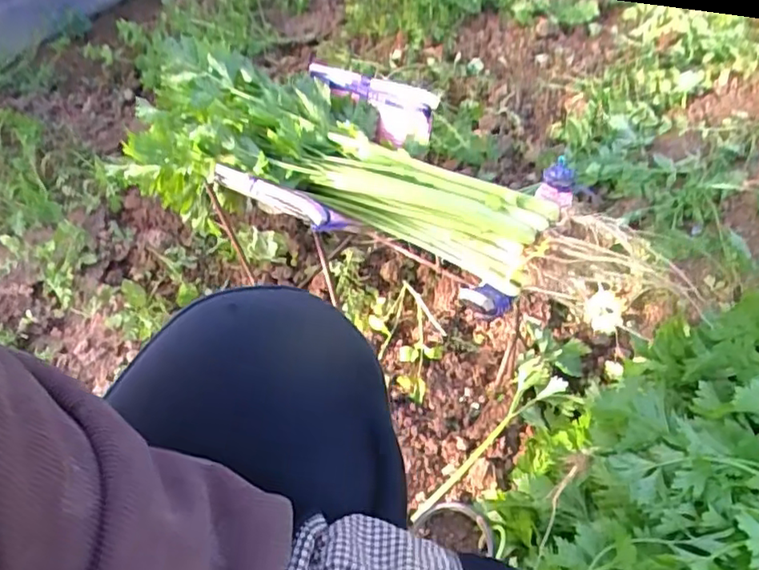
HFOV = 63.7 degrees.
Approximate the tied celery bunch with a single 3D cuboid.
[{"bbox_3d":[-0.002,-0.117,0.647,0.580,0.146,0.176,15,55,19],"label":"tied celery bunch"}]

